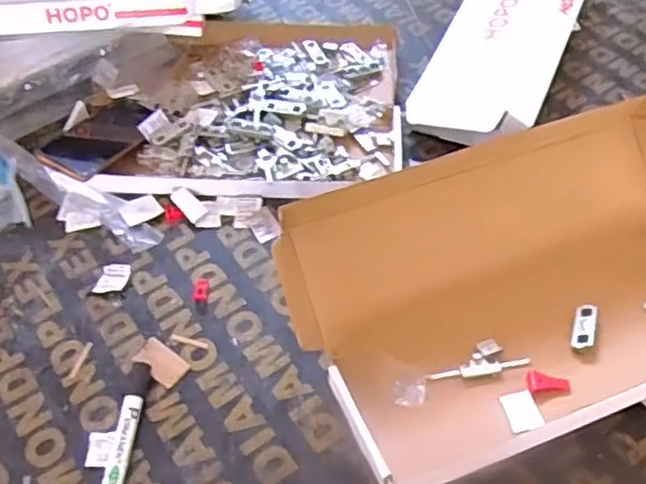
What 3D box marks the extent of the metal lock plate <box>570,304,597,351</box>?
[{"bbox_3d":[0.251,0.080,0.635,0.020,0.008,0.050,15,55,13],"label":"metal lock plate"}]

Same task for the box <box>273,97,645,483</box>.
[{"bbox_3d":[0.192,0.035,0.636,0.422,0.092,0.271,-19,55,-12],"label":"box"}]

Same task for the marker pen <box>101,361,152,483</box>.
[{"bbox_3d":[-0.176,0.167,0.590,0.020,0.016,0.133,2,53,3],"label":"marker pen"}]

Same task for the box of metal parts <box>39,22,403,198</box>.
[{"bbox_3d":[-0.116,-0.184,0.869,0.433,0.046,0.341,-1,53,1],"label":"box of metal parts"}]

